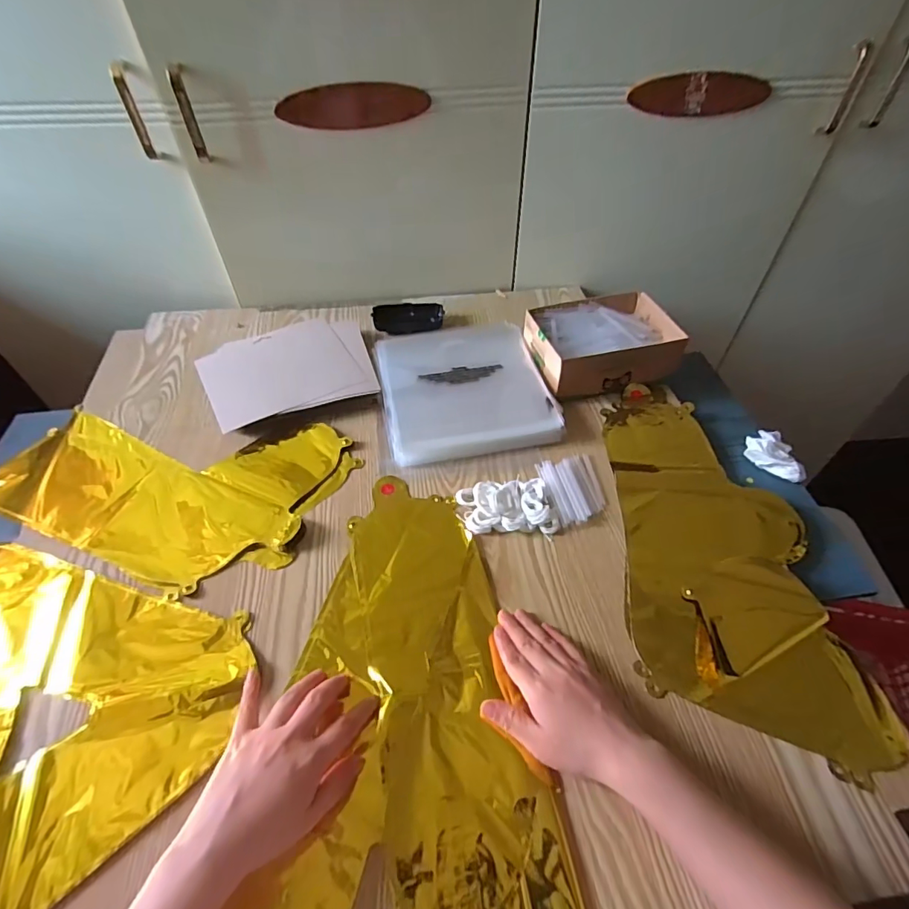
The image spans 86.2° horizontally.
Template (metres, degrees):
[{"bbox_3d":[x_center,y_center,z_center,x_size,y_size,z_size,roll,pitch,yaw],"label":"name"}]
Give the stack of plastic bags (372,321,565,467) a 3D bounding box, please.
[{"bbox_3d":[0.009,-0.093,0.655,0.210,0.031,0.227,-10,50,-8],"label":"stack of plastic bags"}]

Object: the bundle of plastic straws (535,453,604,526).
[{"bbox_3d":[0.135,0.037,0.550,0.066,0.012,0.089,-7,49,-6],"label":"bundle of plastic straws"}]

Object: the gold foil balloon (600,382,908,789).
[{"bbox_3d":[0.276,0.078,0.508,0.204,0.022,0.406,2,49,2],"label":"gold foil balloon"}]

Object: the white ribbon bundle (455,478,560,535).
[{"bbox_3d":[0.057,0.055,0.527,0.098,0.020,0.062,-5,49,-4],"label":"white ribbon bundle"}]

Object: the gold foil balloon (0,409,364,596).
[{"bbox_3d":[-0.337,0.017,0.576,0.385,0.009,0.234,17,51,15],"label":"gold foil balloon"}]

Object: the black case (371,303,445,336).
[{"bbox_3d":[-0.071,-0.214,0.762,0.108,0.024,0.054,-11,50,-9],"label":"black case"}]

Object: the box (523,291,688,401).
[{"bbox_3d":[0.198,-0.160,0.667,0.192,0.052,0.148,-11,50,-9],"label":"box"}]

